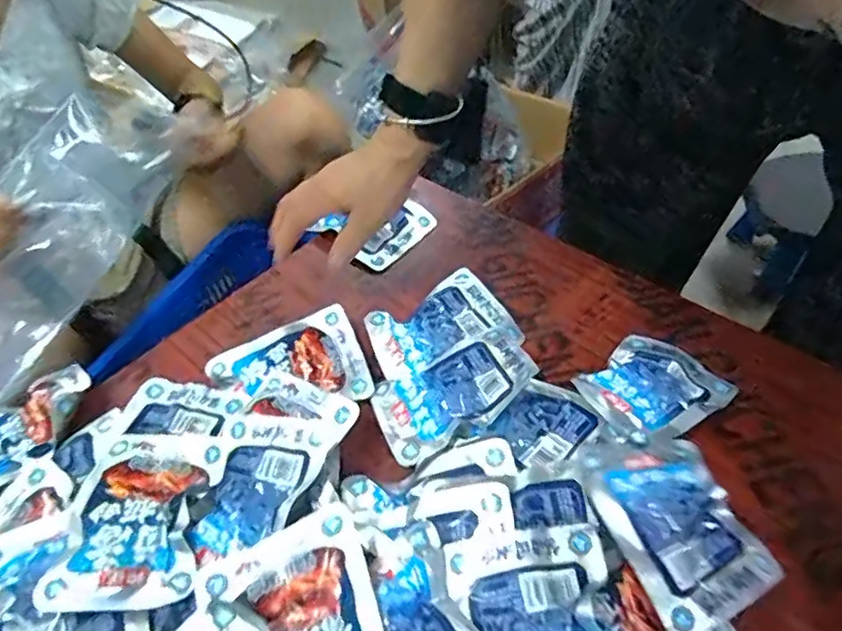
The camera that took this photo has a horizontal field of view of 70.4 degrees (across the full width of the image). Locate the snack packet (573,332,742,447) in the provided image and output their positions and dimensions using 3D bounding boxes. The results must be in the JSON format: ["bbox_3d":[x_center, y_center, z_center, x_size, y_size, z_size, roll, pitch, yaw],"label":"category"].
[{"bbox_3d":[0.183,0.055,0.480,0.108,0.030,0.091,-28,51,-19],"label":"snack packet"}]

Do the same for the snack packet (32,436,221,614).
[{"bbox_3d":[-0.190,0.136,0.405,0.087,0.022,0.118,-3,47,3],"label":"snack packet"}]

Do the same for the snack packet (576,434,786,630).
[{"bbox_3d":[0.169,0.136,0.402,0.093,0.028,0.130,-18,48,-10],"label":"snack packet"}]

